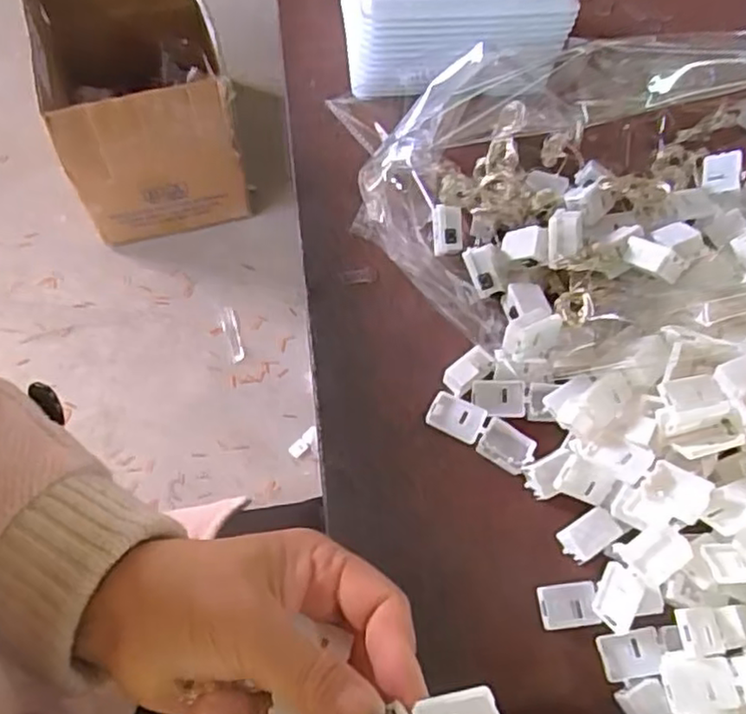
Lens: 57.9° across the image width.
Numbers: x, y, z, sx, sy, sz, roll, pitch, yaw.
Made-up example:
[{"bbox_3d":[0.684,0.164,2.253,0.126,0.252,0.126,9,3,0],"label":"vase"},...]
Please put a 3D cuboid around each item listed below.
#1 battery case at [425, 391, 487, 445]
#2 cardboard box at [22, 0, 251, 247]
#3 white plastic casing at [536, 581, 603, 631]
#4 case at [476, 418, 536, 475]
[{"bbox_3d":[0.043,0.031,0.348,0.028,0.005,0.020,24,66,9],"label":"battery case"},{"bbox_3d":[-0.409,-0.467,1.176,0.276,0.305,0.440,-17,67,-10],"label":"cardboard box"},{"bbox_3d":[0.091,0.116,0.316,0.026,0.004,0.020,-4,65,-5],"label":"white plastic casing"},{"bbox_3d":[0.068,0.045,0.342,0.026,0.008,0.019,29,67,11],"label":"case"}]

